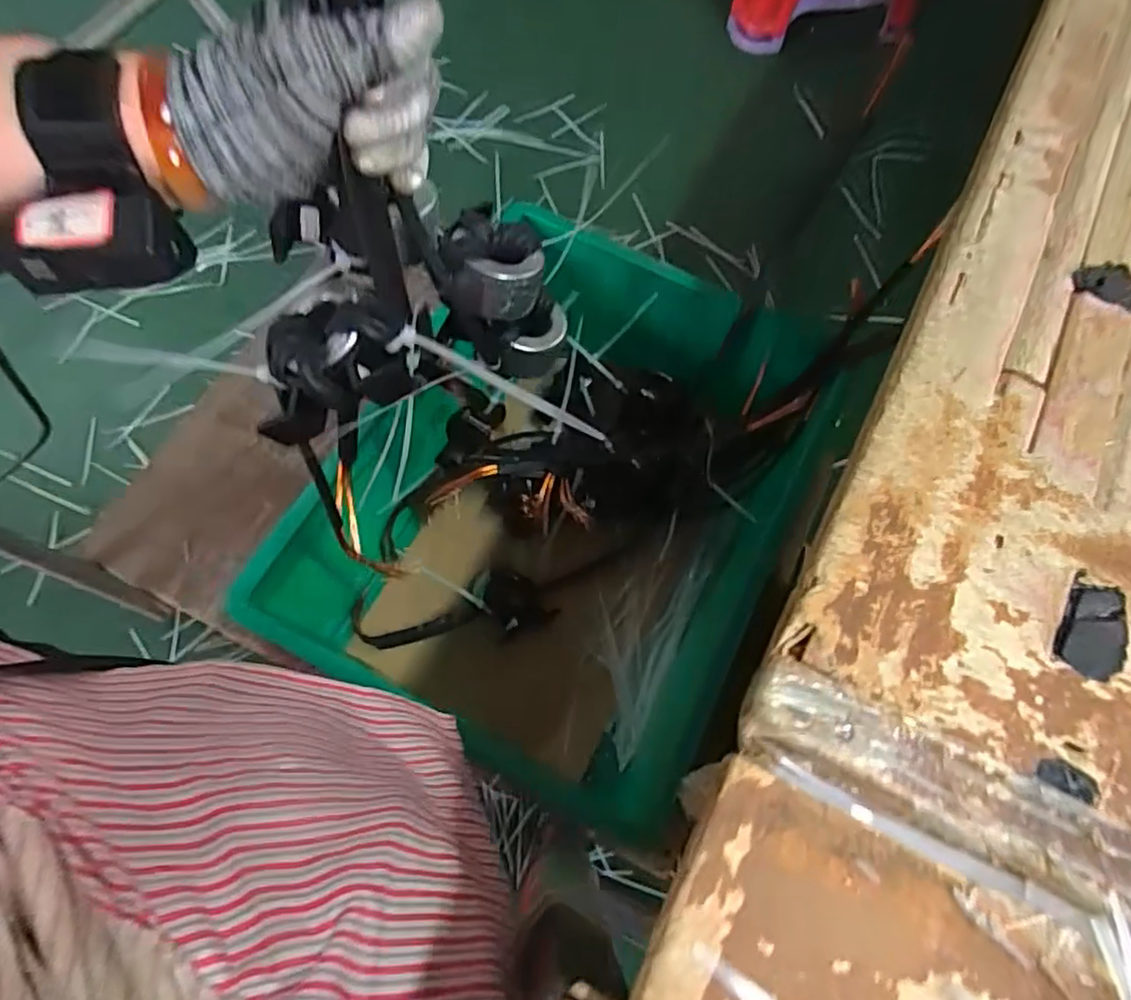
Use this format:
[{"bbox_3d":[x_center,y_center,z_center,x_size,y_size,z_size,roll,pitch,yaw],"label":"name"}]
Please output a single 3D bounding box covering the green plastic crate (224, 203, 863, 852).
[{"bbox_3d":[0.011,0.000,0.754,0.402,0.256,0.498,25,71,8],"label":"green plastic crate"}]

